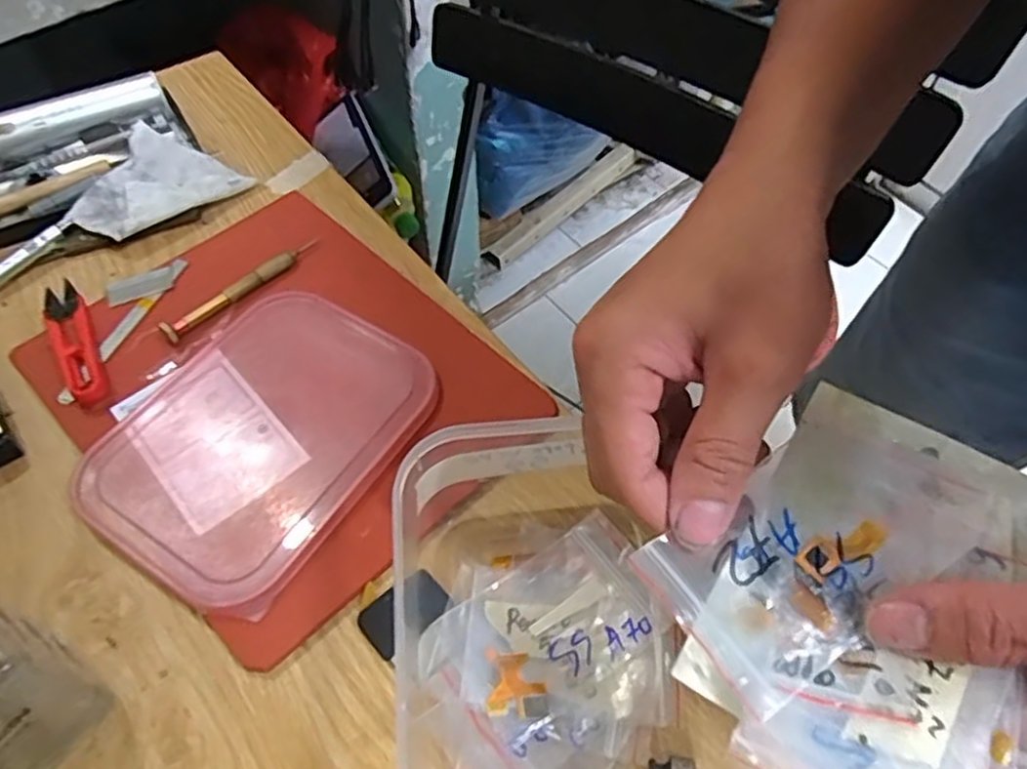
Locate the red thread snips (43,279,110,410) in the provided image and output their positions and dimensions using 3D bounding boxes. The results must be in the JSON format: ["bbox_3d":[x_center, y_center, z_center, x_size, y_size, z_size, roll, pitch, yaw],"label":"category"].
[{"bbox_3d":[-0.249,-0.025,0.407,0.021,0.014,0.102,-26,60,-18],"label":"red thread snips"}]

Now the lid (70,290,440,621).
[{"bbox_3d":[-0.131,0.025,0.382,0.132,0.012,0.171,30,60,18],"label":"lid"}]

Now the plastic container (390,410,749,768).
[{"bbox_3d":[0.016,0.105,0.297,0.132,0.061,0.174,-7,56,-5],"label":"plastic container"}]

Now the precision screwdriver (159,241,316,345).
[{"bbox_3d":[-0.163,-0.060,0.432,0.011,0.007,0.105,37,62,22],"label":"precision screwdriver"}]

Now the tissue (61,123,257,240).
[{"bbox_3d":[-0.233,-0.126,0.476,0.081,0.010,0.085,23,67,-5],"label":"tissue"}]

